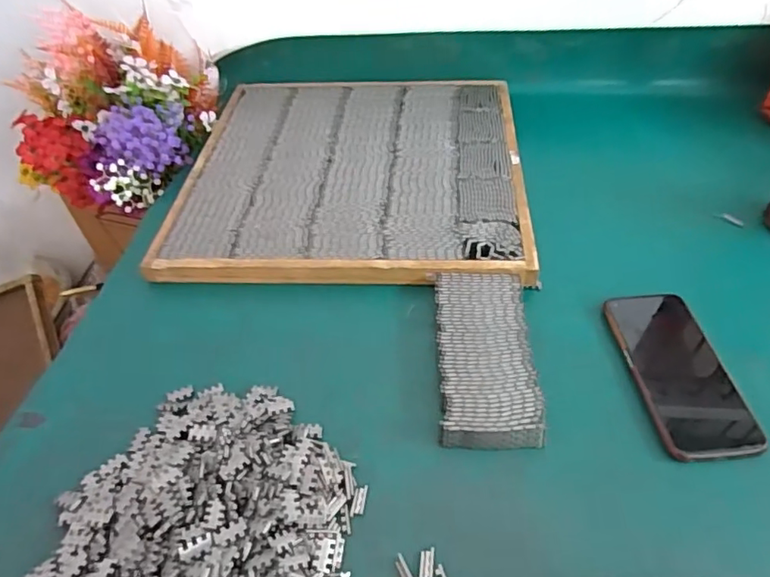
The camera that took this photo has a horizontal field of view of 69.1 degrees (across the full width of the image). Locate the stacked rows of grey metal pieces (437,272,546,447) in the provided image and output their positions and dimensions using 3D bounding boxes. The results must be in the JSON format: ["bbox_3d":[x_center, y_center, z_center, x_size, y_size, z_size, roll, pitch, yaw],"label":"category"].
[{"bbox_3d":[0.088,0.058,0.497,0.081,0.024,0.174,-1,46,3],"label":"stacked rows of grey metal pieces"}]

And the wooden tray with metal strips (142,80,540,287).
[{"bbox_3d":[-0.034,-0.151,0.698,0.391,0.027,0.393,1,46,4],"label":"wooden tray with metal strips"}]

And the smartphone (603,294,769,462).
[{"bbox_3d":[0.253,0.067,0.483,0.078,0.014,0.164,-5,46,-2],"label":"smartphone"}]

